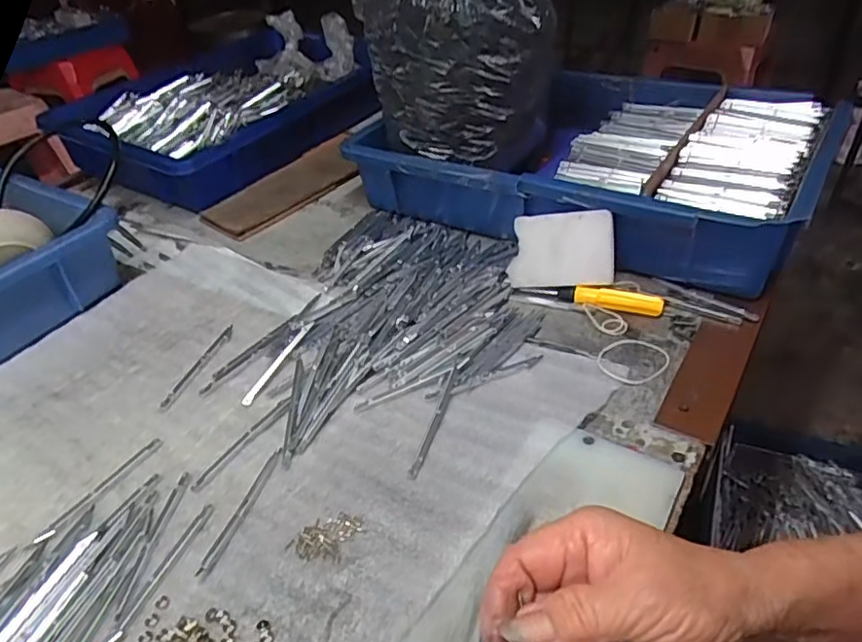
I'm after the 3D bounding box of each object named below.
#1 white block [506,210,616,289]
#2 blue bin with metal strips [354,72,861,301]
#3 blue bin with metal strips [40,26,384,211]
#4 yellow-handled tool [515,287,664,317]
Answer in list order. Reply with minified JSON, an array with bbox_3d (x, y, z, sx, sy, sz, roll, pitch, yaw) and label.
[{"bbox_3d":[0.109,-0.060,0.510,0.086,0.060,0.006,-1,12,18],"label":"white block"},{"bbox_3d":[0.153,-0.158,0.603,0.400,0.088,0.256,19,44,28],"label":"blue bin with metal strips"},{"bbox_3d":[-0.245,-0.248,0.763,0.246,0.091,0.314,25,47,33],"label":"blue bin with metal strips"},{"bbox_3d":[0.129,-0.020,0.503,0.120,0.014,0.017,7,40,16],"label":"yellow-handled tool"}]

